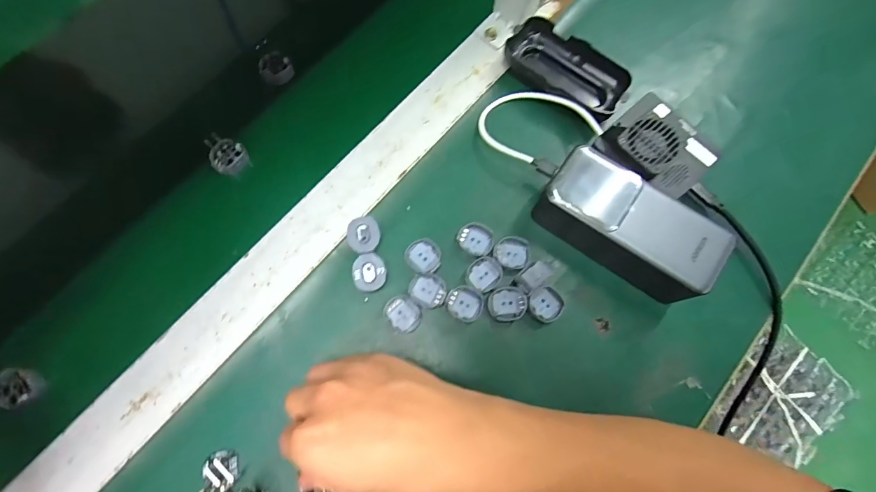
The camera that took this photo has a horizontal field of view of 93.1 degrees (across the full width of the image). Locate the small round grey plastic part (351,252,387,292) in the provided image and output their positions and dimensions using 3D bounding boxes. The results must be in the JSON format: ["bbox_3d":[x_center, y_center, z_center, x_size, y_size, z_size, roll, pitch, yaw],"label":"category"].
[{"bbox_3d":[-0.053,0.021,0.324,0.025,0.016,0.028,-12,76,-4],"label":"small round grey plastic part"}]

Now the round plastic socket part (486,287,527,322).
[{"bbox_3d":[0.053,0.044,0.315,0.028,0.007,0.024,-13,76,-4],"label":"round plastic socket part"}]

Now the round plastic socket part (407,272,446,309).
[{"bbox_3d":[-0.008,0.034,0.321,0.027,0.006,0.027,0,75,0],"label":"round plastic socket part"}]

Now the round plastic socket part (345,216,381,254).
[{"bbox_3d":[-0.058,-0.007,0.331,0.026,0.016,0.028,0,75,0],"label":"round plastic socket part"}]

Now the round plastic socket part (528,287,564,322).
[{"bbox_3d":[0.082,0.045,0.320,0.024,0.015,0.026,0,75,0],"label":"round plastic socket part"}]

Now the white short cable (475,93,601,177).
[{"bbox_3d":[0.080,-0.100,0.348,0.091,0.026,0.070,40,78,9],"label":"white short cable"}]

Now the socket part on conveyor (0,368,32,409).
[{"bbox_3d":[-0.315,0.104,0.307,0.023,0.010,0.028,-38,79,-10],"label":"socket part on conveyor"}]

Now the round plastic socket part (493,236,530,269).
[{"bbox_3d":[0.059,0.005,0.328,0.028,0.007,0.025,18,76,4],"label":"round plastic socket part"}]

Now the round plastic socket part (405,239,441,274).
[{"bbox_3d":[-0.012,0.009,0.331,0.027,0.010,0.028,0,75,0],"label":"round plastic socket part"}]

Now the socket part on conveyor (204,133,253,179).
[{"bbox_3d":[-0.182,-0.078,0.358,0.030,0.025,0.029,0,75,0],"label":"socket part on conveyor"}]

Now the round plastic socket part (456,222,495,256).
[{"bbox_3d":[0.031,-0.005,0.336,0.026,0.010,0.029,-40,79,-10],"label":"round plastic socket part"}]

